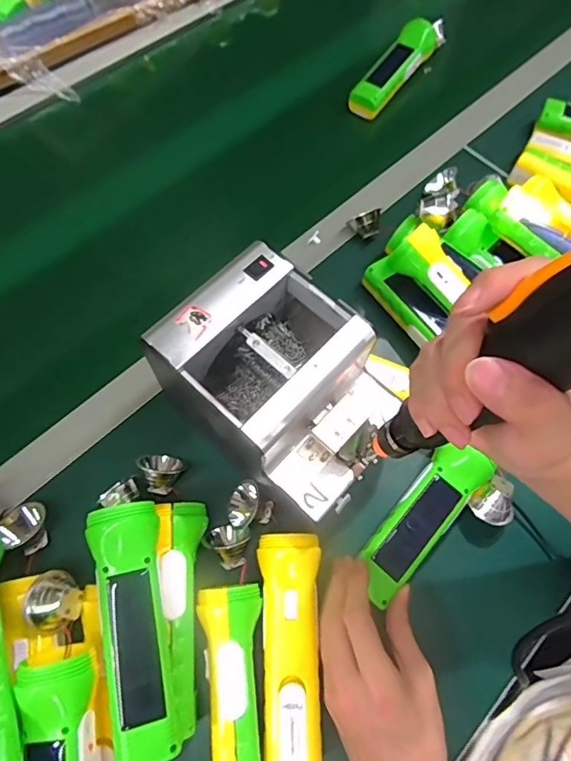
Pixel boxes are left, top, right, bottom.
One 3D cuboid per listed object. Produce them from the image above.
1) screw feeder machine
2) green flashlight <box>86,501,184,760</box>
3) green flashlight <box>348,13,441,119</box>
[{"bbox_3d":[0.001,0.006,0.387,0.170,0.120,0.121,39,71,15],"label":"screw feeder machine"},{"bbox_3d":[-0.106,0.173,0.337,0.049,0.044,0.164,-11,67,-6],"label":"green flashlight"},{"bbox_3d":[0.151,-0.433,0.653,0.050,0.039,0.175,33,70,13],"label":"green flashlight"}]

